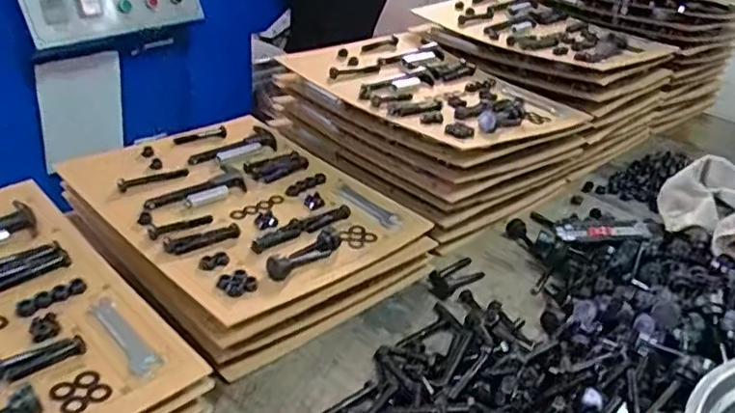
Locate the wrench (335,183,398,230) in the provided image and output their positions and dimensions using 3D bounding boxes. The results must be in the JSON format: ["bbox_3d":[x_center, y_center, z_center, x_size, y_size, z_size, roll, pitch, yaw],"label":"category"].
[{"bbox_3d":[-0.001,0.000,0.804,0.021,0.011,0.106,-22,38,-37],"label":"wrench"}]

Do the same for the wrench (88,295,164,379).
[{"bbox_3d":[-0.217,0.115,0.568,0.027,0.005,0.114,-22,39,-38],"label":"wrench"}]

